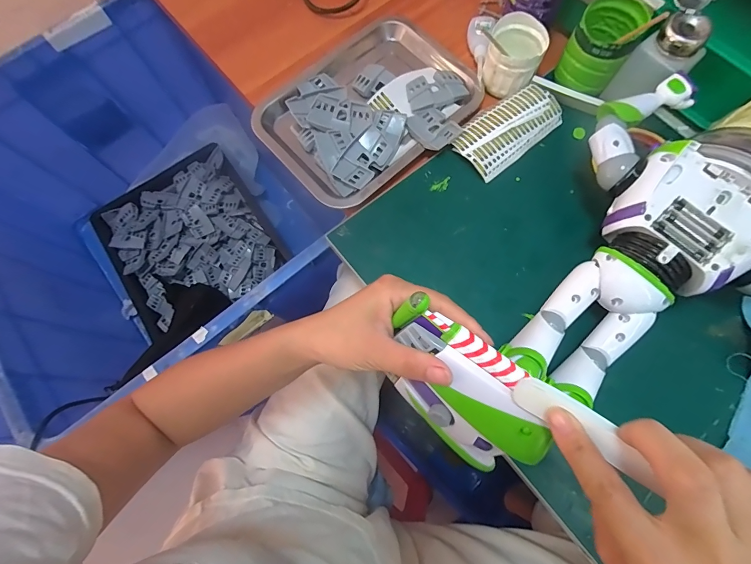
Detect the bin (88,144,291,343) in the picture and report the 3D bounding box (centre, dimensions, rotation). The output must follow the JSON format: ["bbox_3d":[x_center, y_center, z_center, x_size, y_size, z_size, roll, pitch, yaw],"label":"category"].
[{"bbox_3d":[-0.406,-0.081,0.813,0.325,0.086,0.335,-31,74,-8],"label":"bin"}]

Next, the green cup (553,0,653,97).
[{"bbox_3d":[0.246,-0.259,0.410,0.062,0.076,0.073,29,76,11],"label":"green cup"}]

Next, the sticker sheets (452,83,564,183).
[{"bbox_3d":[0.151,-0.175,0.426,0.124,0.025,0.065,-39,75,-10],"label":"sticker sheets"}]

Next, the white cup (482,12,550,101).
[{"bbox_3d":[0.163,-0.268,0.442,0.065,0.061,0.062,-1,73,2],"label":"white cup"}]

